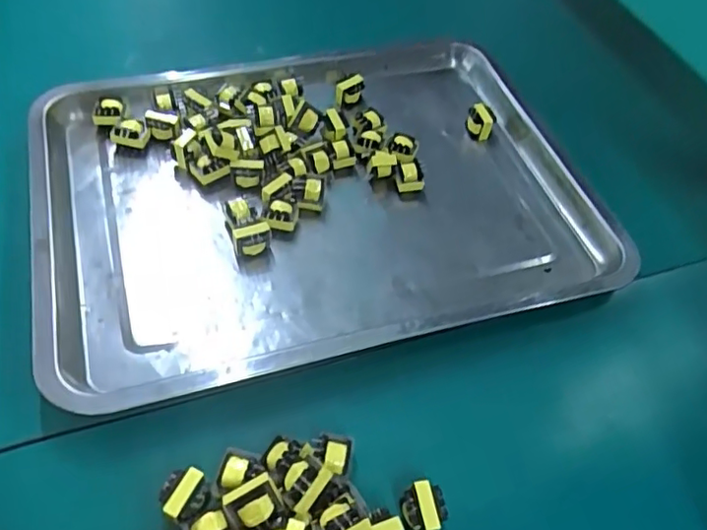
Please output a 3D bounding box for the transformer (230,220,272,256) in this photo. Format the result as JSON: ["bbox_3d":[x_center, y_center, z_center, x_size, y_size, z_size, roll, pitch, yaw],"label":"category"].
[{"bbox_3d":[-0.070,-0.017,0.415,0.025,0.022,0.017,-11,54,-12],"label":"transformer"}]

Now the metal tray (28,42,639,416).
[{"bbox_3d":[-0.025,-0.058,0.443,0.394,0.033,0.282,-13,55,-14],"label":"metal tray"}]

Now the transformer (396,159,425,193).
[{"bbox_3d":[0.043,-0.068,0.466,0.020,0.017,0.021,-7,53,-10],"label":"transformer"}]

